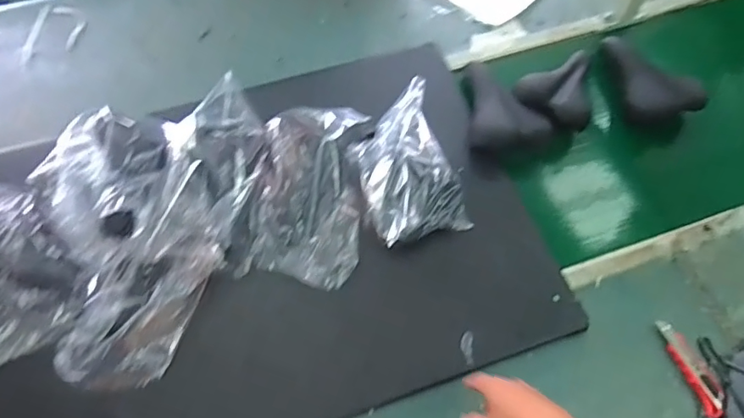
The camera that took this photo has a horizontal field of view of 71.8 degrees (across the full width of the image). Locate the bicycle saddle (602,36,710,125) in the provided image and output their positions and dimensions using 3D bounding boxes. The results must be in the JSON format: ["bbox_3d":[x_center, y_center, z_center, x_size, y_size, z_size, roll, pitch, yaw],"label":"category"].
[{"bbox_3d":[0.581,-0.287,1.115,0.128,0.084,0.252,-15,50,-7],"label":"bicycle saddle"}]

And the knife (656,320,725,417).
[{"bbox_3d":[0.532,0.261,0.852,0.045,0.010,0.161,-18,64,-10],"label":"knife"}]

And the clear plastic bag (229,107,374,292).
[{"bbox_3d":[-0.118,-0.039,0.931,0.208,0.087,0.326,7,63,2],"label":"clear plastic bag"}]

